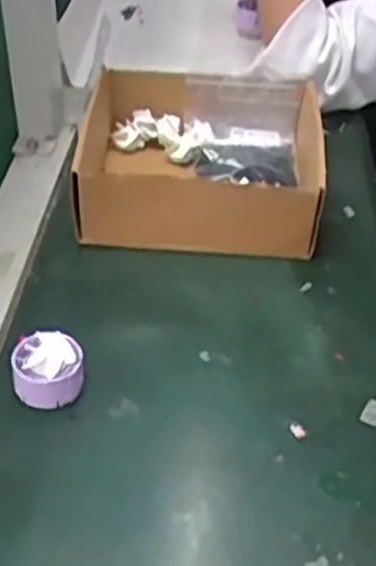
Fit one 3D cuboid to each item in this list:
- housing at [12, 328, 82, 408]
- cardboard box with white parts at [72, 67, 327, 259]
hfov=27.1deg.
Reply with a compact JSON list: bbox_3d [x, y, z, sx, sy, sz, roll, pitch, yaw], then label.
[{"bbox_3d":[-0.095,0.058,0.528,0.046,0.033,0.039,-9,41,-13],"label":"housing"},{"bbox_3d":[0.012,-0.109,0.708,0.207,0.079,0.192,5,39,3],"label":"cardboard box with white parts"}]

